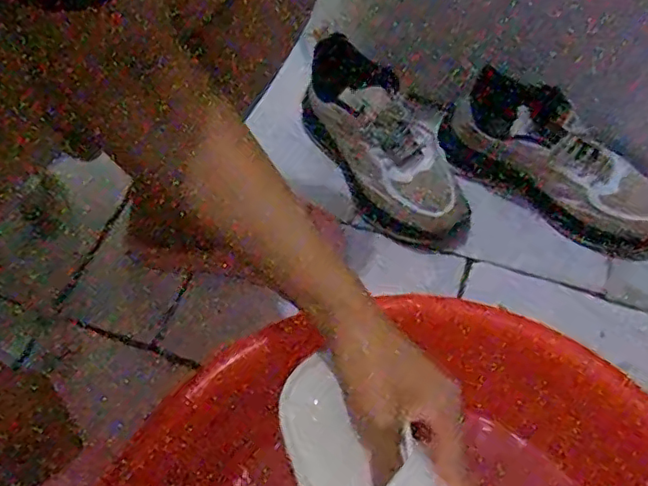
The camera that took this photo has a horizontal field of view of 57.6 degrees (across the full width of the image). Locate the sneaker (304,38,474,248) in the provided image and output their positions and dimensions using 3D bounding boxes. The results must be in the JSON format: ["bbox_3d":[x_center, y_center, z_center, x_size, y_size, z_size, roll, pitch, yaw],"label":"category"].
[{"bbox_3d":[0.070,-0.107,0.678,0.102,0.085,0.256,-34,92,-17],"label":"sneaker"}]

